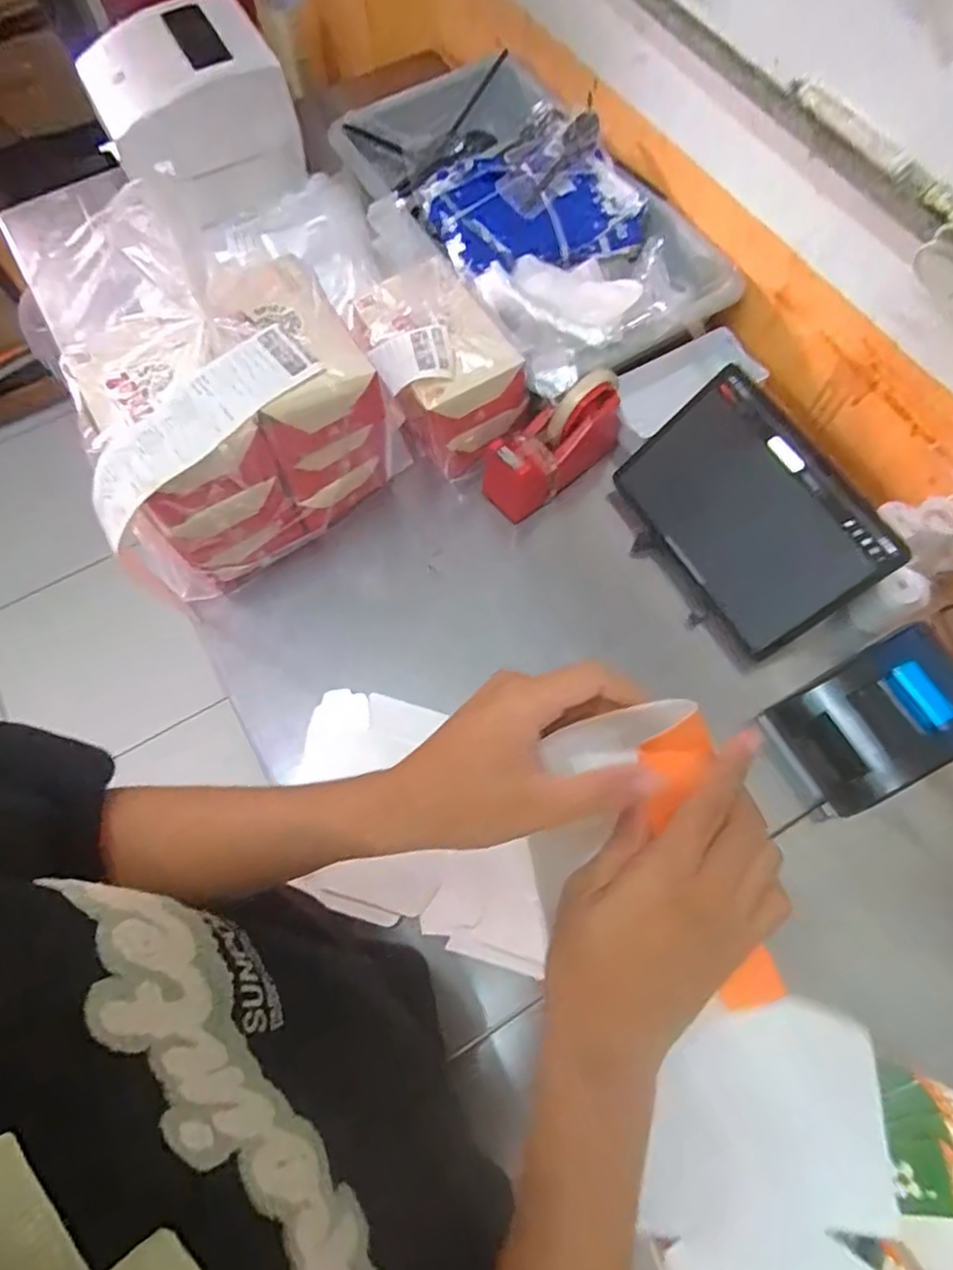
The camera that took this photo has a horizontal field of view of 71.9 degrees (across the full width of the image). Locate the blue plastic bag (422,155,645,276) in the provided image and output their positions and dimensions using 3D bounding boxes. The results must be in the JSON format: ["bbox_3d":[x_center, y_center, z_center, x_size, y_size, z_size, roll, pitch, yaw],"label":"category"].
[{"bbox_3d":[0.068,-0.483,0.754,0.238,0.038,0.162,-16,69,-5],"label":"blue plastic bag"}]

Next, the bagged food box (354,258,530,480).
[{"bbox_3d":[-0.041,-0.285,0.698,0.134,0.121,0.176,-24,70,-8],"label":"bagged food box"}]

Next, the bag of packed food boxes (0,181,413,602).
[{"bbox_3d":[-0.226,-0.199,0.638,0.275,0.202,0.177,-31,72,-11],"label":"bag of packed food boxes"}]

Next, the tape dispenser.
[{"bbox_3d":[0.080,-0.204,0.700,0.158,0.097,0.073,-41,74,-14],"label":"tape dispenser"}]

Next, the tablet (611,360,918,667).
[{"bbox_3d":[0.264,-0.118,0.642,0.017,0.162,0.245,-13,64,-53],"label":"tablet"}]

